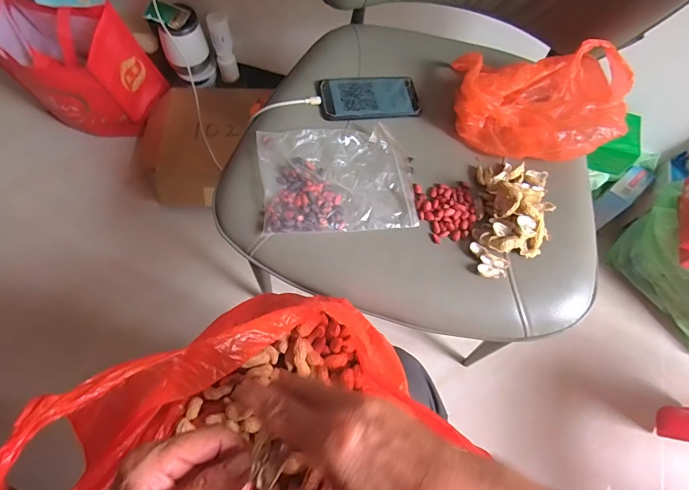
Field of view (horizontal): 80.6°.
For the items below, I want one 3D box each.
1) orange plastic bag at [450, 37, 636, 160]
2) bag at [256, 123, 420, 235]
[{"bbox_3d":[0.245,-0.173,0.516,0.203,0.082,0.136,7,66,0],"label":"orange plastic bag"},{"bbox_3d":[-0.010,-0.083,0.502,0.178,0.022,0.136,-5,67,-5],"label":"bag"}]

